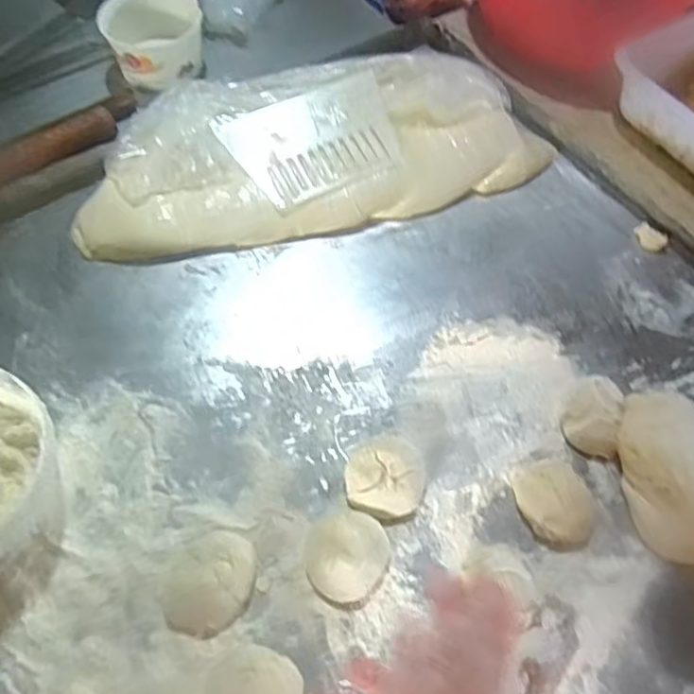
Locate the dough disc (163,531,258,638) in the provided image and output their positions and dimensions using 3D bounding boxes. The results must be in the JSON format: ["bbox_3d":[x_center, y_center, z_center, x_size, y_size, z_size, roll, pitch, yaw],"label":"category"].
[{"bbox_3d":[-0.102,0.174,0.470,0.062,0.021,0.075,27,64,13],"label":"dough disc"}]

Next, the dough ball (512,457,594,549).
[{"bbox_3d":[0.170,0.122,0.508,0.059,0.025,0.069,-9,61,-6],"label":"dough ball"}]

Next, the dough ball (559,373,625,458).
[{"bbox_3d":[0.209,0.059,0.544,0.046,0.028,0.063,13,62,6],"label":"dough ball"}]

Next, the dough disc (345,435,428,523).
[{"bbox_3d":[0.034,0.103,0.516,0.063,0.024,0.070,25,64,13],"label":"dough disc"}]

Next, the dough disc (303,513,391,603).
[{"bbox_3d":[-0.001,0.155,0.477,0.061,0.029,0.064,0,61,-1],"label":"dough disc"}]

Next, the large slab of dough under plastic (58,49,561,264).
[{"bbox_3d":[-0.041,-0.220,0.672,0.497,0.074,0.193,-16,62,-9],"label":"large slab of dough under plastic"}]

